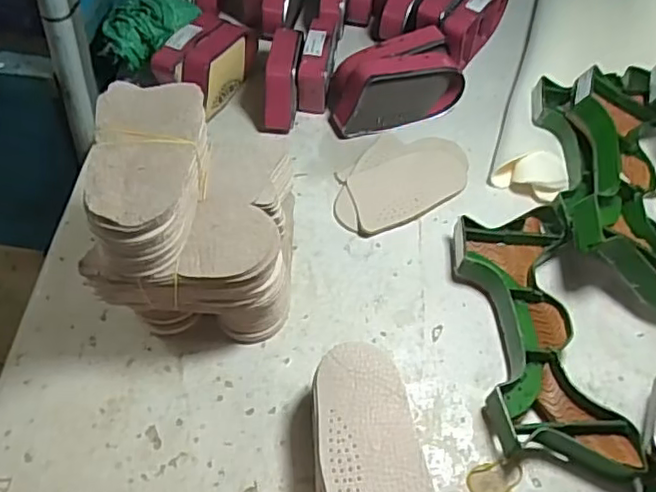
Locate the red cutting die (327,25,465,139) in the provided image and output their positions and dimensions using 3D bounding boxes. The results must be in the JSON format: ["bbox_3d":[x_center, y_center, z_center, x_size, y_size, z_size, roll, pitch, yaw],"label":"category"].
[{"bbox_3d":[0.077,-0.193,0.740,0.154,0.081,0.066,-17,57,-17],"label":"red cutting die"}]

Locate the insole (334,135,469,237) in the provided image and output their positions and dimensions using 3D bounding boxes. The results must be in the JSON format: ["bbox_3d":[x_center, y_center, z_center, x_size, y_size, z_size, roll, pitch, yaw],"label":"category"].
[{"bbox_3d":[0.078,-0.075,0.701,0.172,0.006,0.107,-31,62,-25],"label":"insole"}]

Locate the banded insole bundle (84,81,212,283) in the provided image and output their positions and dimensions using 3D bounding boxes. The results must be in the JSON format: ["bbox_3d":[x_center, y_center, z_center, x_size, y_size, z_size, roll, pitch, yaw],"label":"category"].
[{"bbox_3d":[-0.138,-0.054,0.492,0.079,0.063,0.143,-1,54,-5],"label":"banded insole bundle"}]

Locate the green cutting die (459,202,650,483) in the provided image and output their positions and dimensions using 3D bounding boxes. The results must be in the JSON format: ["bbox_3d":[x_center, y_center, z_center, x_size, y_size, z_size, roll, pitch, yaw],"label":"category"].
[{"bbox_3d":[0.193,0.075,0.592,0.118,0.038,0.265,1,54,-4],"label":"green cutting die"}]

